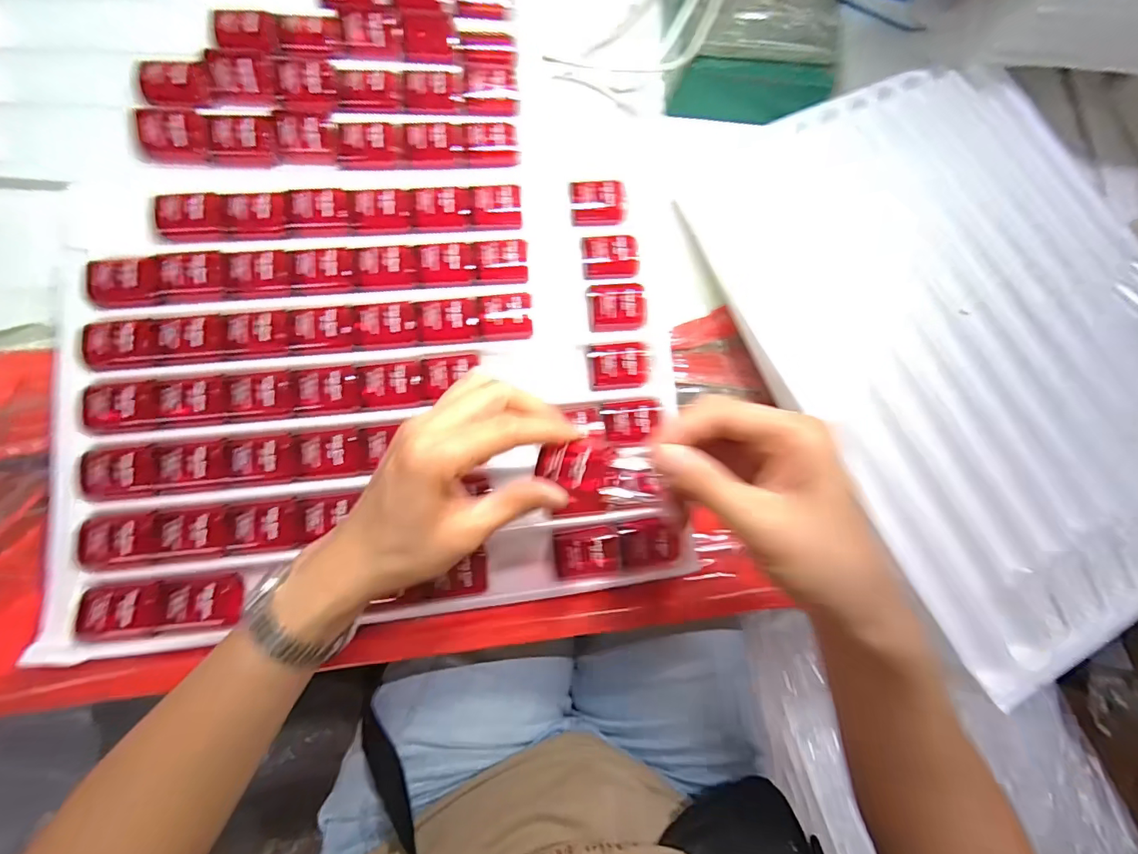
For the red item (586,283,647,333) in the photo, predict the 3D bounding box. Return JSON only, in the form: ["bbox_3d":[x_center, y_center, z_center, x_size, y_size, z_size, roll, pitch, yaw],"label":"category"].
[{"bbox_3d":[0.035,-0.086,0.344,0.042,0.017,0.028,-5,82,-8],"label":"red item"}]

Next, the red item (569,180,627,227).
[{"bbox_3d":[0.022,-0.163,0.355,0.041,0.021,0.025,-4,82,-8],"label":"red item"}]

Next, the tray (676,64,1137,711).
[{"bbox_3d":[0.287,-0.073,0.337,0.285,0.032,0.380,-23,85,-10],"label":"tray"}]

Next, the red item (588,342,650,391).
[{"bbox_3d":[0.036,-0.046,0.338,0.042,0.014,0.033,-5,82,-8],"label":"red item"}]

